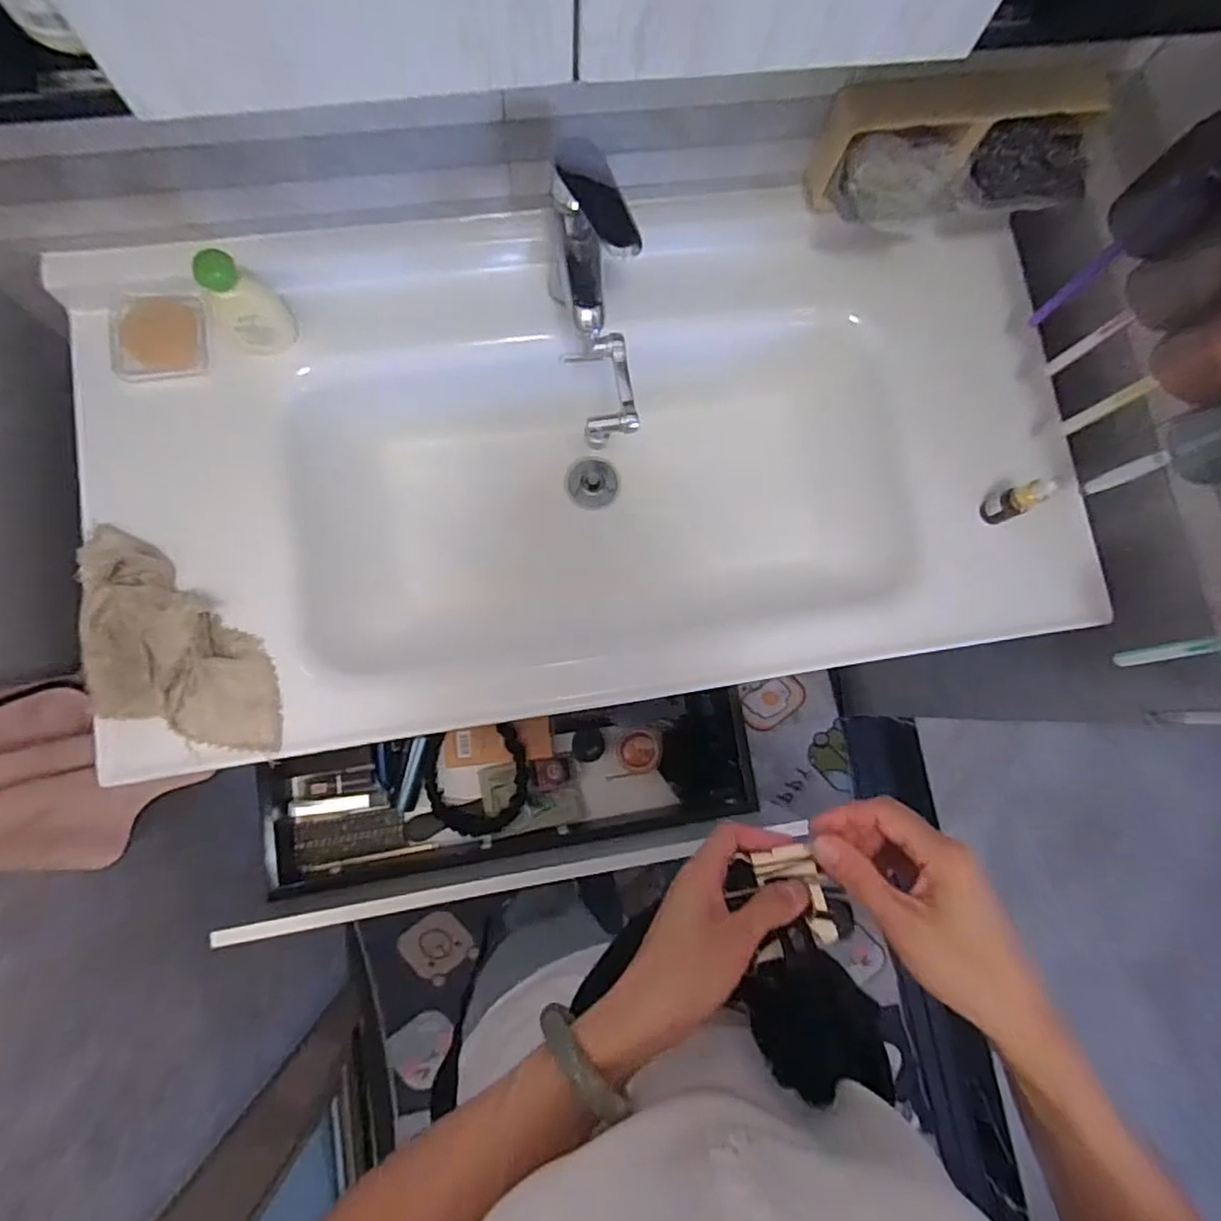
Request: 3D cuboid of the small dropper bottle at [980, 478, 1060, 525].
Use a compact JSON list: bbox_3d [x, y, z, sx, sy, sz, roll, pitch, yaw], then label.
[{"bbox_3d":[0.408,-0.110,0.651,0.023,0.082,0.027,-21,84,-7],"label":"small dropper bottle"}]

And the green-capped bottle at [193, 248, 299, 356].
[{"bbox_3d":[-0.335,-0.282,0.599,0.059,0.110,0.054,1,82,-4],"label":"green-capped bottle"}]

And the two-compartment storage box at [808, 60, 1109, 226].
[{"bbox_3d":[0.329,-0.428,0.606,0.256,0.090,0.090,-7,82,-5],"label":"two-compartment storage box"}]

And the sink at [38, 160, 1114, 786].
[{"bbox_3d":[-0.017,-0.149,0.747,0.996,0.220,0.499,-9,82,-5],"label":"sink"}]

